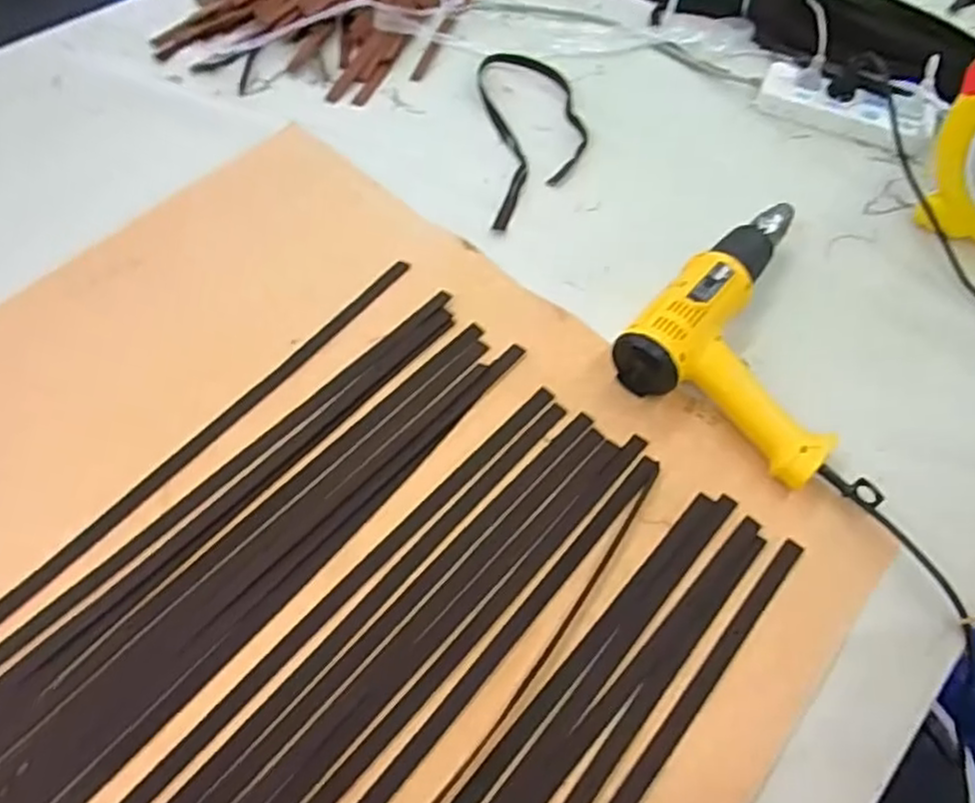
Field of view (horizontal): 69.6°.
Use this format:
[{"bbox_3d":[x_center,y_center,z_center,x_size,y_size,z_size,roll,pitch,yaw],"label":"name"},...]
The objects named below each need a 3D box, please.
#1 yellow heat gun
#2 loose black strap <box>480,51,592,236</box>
[{"bbox_3d":[0.276,-0.076,0.673,0.204,0.065,0.274,36,63,19],"label":"yellow heat gun"},{"bbox_3d":[0.058,-0.329,0.855,0.119,0.014,0.299,-3,58,-4],"label":"loose black strap"}]

